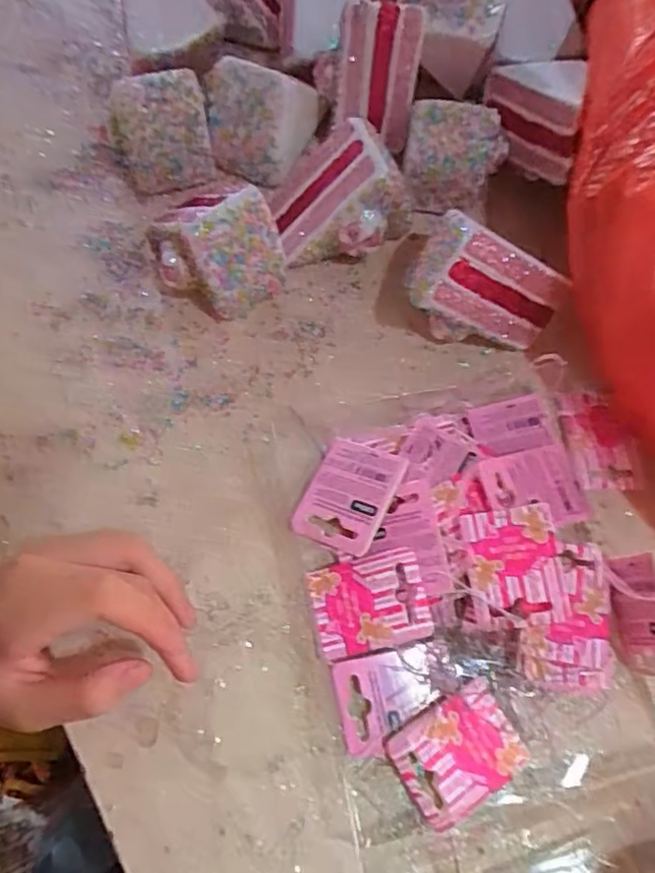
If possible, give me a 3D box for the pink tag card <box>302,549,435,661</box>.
[{"bbox_3d":[0.020,0.085,0.305,0.058,0.004,0.044,-17,67,13],"label":"pink tag card"}]

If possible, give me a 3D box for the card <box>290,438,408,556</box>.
[{"bbox_3d":[0.011,0.031,0.326,0.046,0.009,0.059,19,68,26],"label":"card"}]

